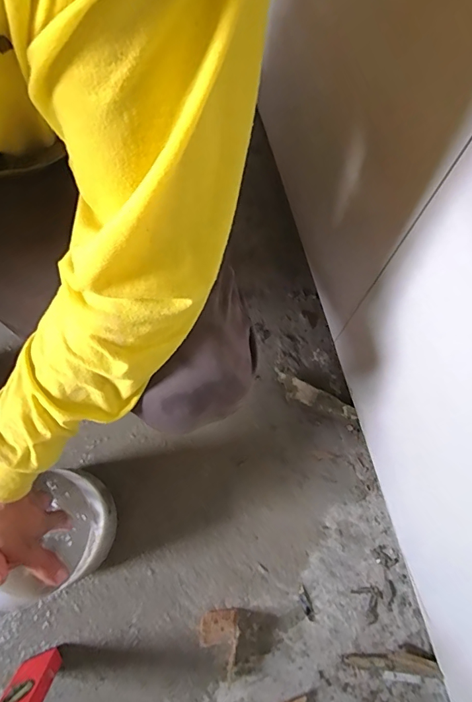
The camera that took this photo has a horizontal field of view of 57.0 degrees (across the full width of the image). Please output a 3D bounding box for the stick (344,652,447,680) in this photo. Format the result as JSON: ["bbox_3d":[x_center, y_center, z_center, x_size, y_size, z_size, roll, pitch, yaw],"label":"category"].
[{"bbox_3d":[0.202,0.402,0.561,0.118,0.020,0.025,5,72,2],"label":"stick"}]

